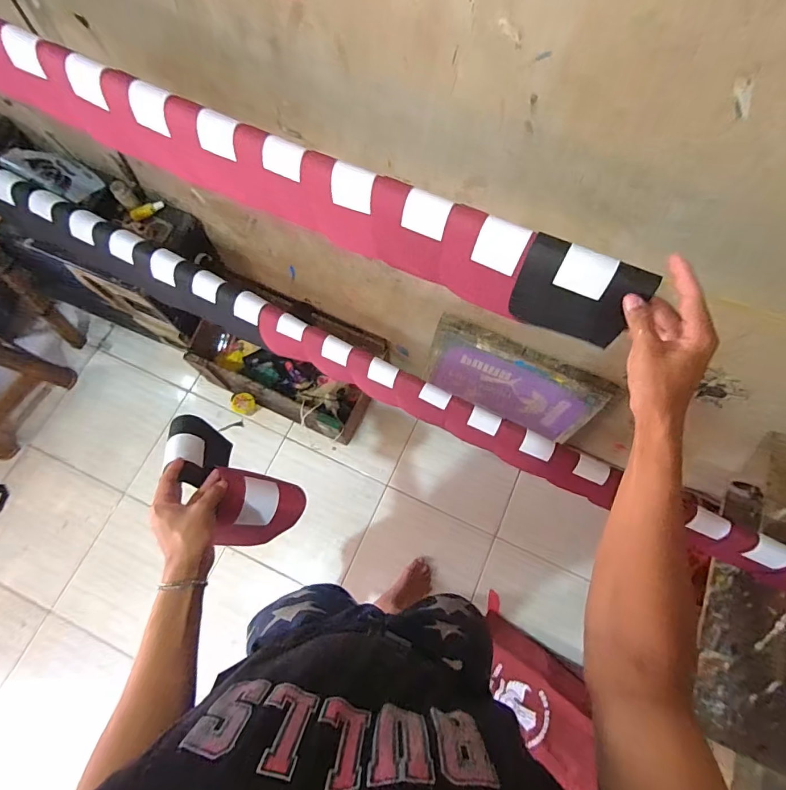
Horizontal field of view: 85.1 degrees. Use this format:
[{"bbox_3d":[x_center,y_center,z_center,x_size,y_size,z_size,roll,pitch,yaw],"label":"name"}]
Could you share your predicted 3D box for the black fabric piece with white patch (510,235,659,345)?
[{"bbox_3d":[0.198,-0.112,0.473,0.119,0.107,0.053,19,73,6],"label":"black fabric piece with white patch"}]

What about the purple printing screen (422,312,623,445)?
[{"bbox_3d":[0.316,-0.034,1.159,0.461,0.282,0.028,24,53,9],"label":"purple printing screen"}]

